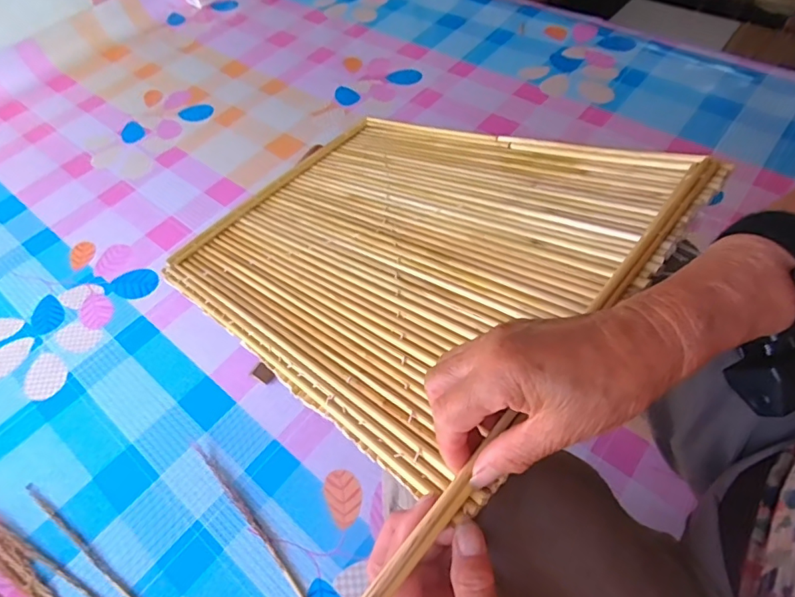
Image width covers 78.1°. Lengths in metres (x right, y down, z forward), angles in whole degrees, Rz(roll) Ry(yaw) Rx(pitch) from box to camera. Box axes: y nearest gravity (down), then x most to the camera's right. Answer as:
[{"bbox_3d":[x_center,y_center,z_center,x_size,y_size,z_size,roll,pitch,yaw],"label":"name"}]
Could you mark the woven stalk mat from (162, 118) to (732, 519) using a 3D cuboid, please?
[{"bbox_3d":[-0.005,-0.063,0.471,0.449,0.018,0.336,25,61,42],"label":"woven stalk mat"}]

